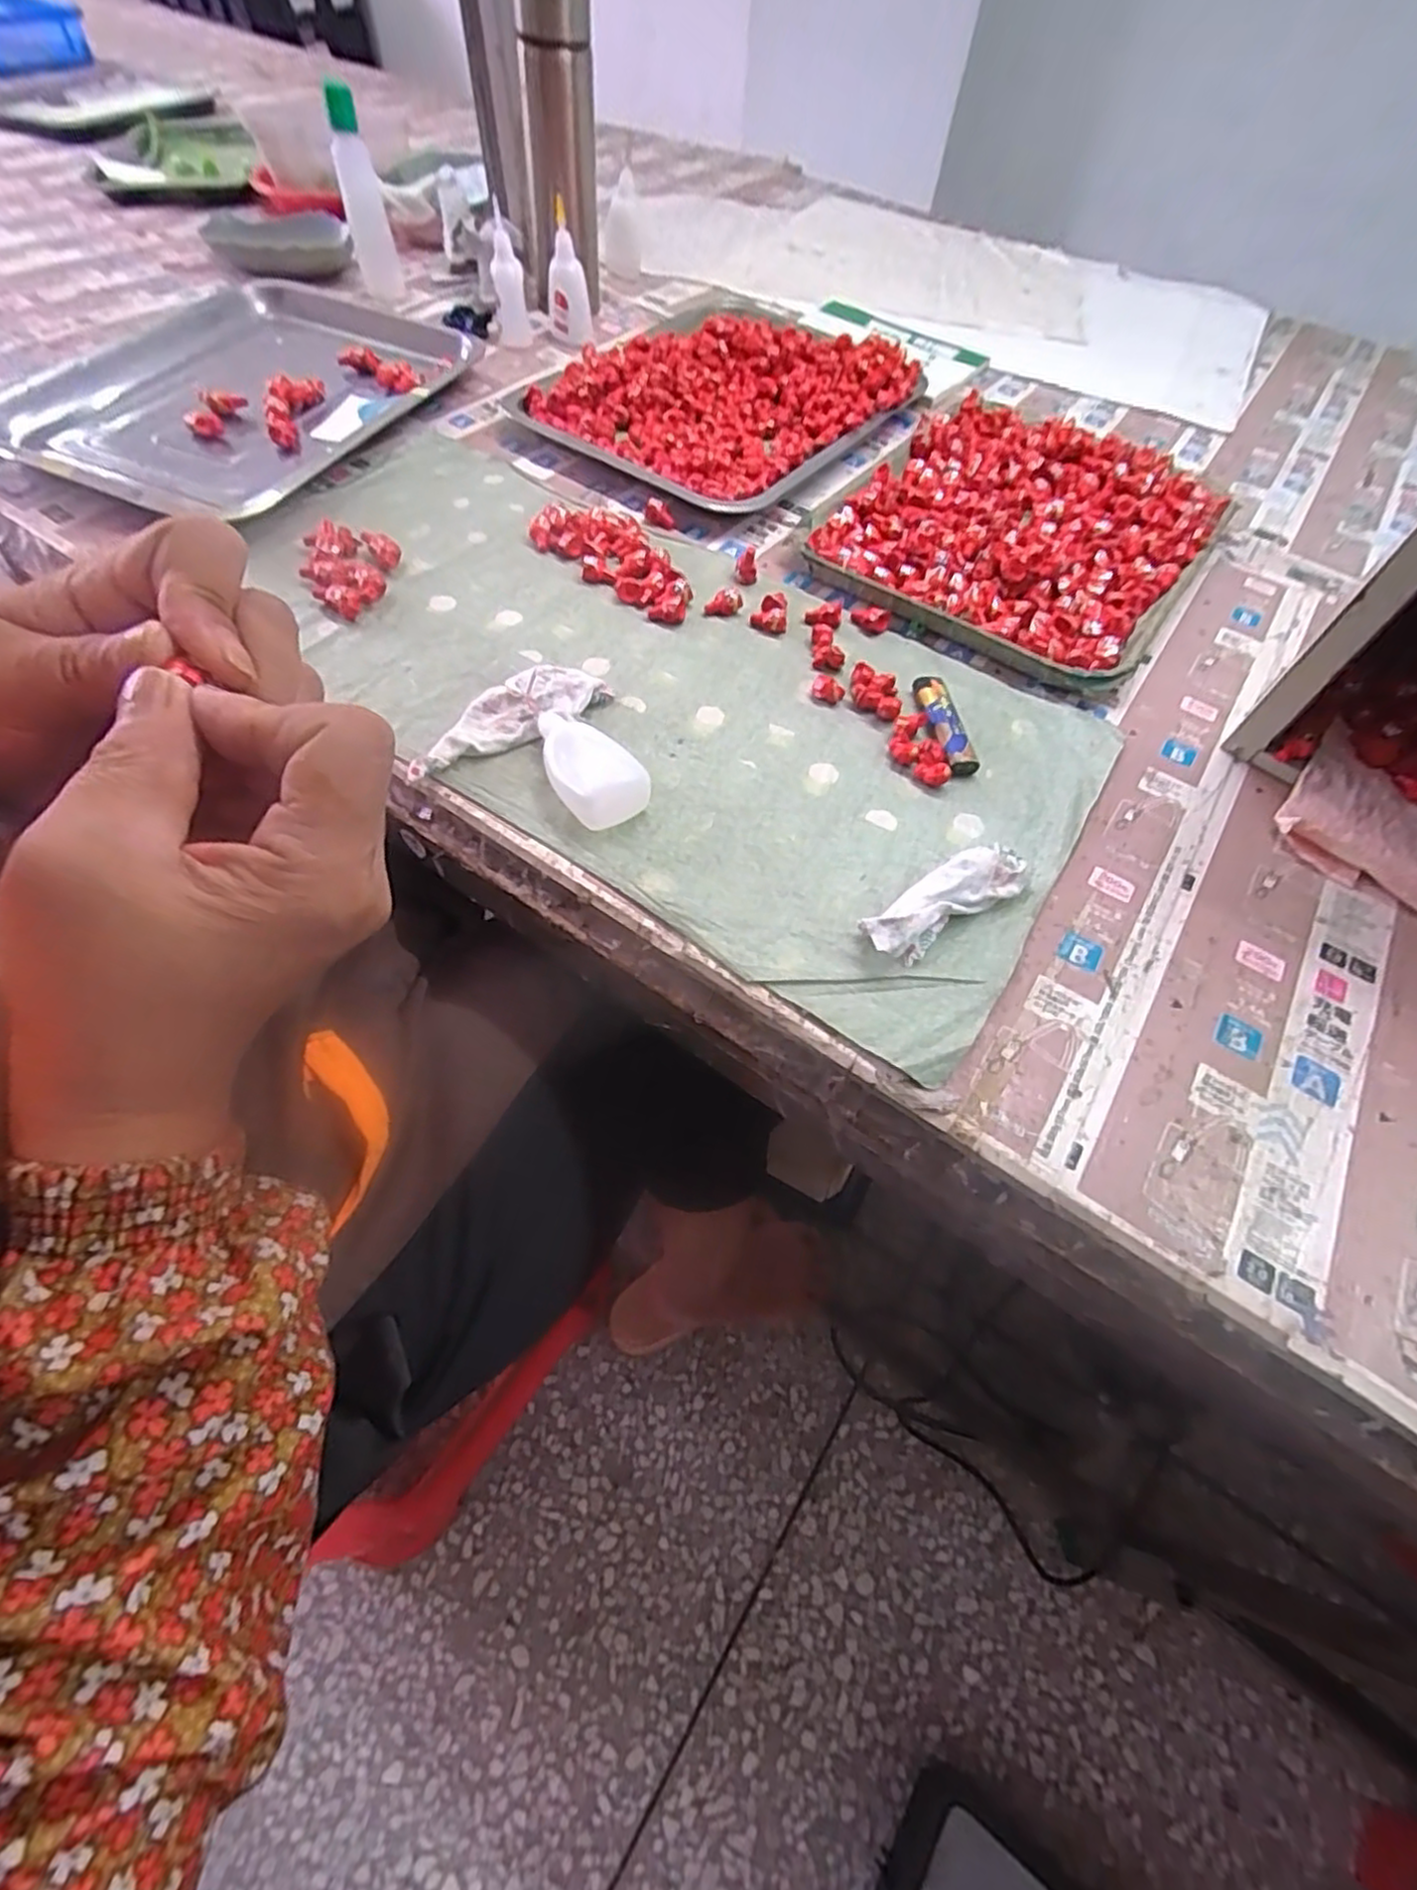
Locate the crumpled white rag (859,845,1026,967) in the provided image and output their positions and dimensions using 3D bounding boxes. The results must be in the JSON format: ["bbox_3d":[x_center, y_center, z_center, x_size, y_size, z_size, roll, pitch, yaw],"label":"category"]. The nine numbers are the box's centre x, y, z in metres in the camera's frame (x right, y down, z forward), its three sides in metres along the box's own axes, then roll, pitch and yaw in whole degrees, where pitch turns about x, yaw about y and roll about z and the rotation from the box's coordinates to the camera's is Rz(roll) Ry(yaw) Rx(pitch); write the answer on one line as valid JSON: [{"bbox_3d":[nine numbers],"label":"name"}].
[{"bbox_3d":[0.120,-0.022,0.354,0.101,0.025,0.027,-30,64,-20],"label":"crumpled white rag"}]

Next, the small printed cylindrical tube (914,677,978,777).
[{"bbox_3d":[0.146,-0.138,0.442,0.019,0.012,0.083,-7,59,-8],"label":"small printed cylindrical tube"}]

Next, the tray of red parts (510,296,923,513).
[{"bbox_3d":[0.011,-0.502,0.641,0.269,0.049,0.313,33,62,16],"label":"tray of red parts"}]

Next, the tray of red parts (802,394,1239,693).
[{"bbox_3d":[0.247,-0.330,0.556,0.254,0.039,0.305,32,62,16],"label":"tray of red parts"}]

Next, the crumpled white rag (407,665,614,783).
[{"bbox_3d":[-0.122,-0.139,0.424,0.127,0.014,0.044,-29,64,-20],"label":"crumpled white rag"}]

